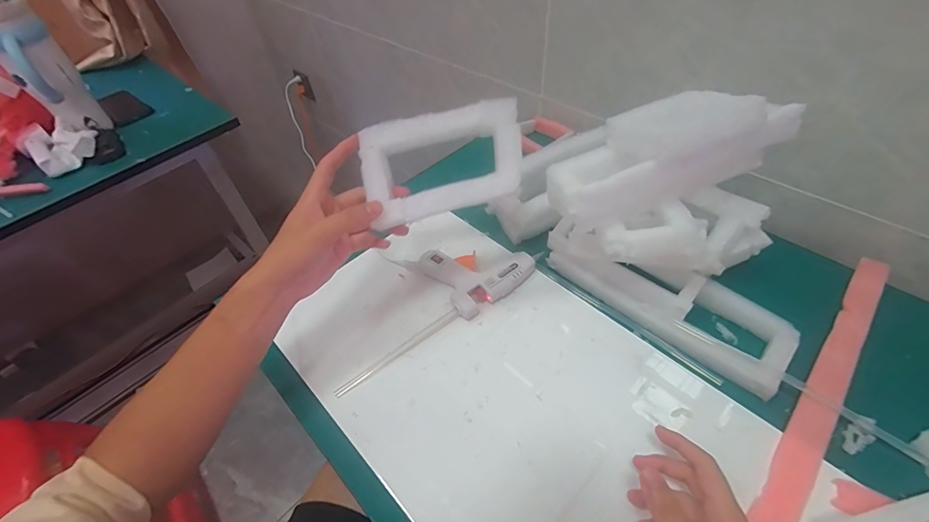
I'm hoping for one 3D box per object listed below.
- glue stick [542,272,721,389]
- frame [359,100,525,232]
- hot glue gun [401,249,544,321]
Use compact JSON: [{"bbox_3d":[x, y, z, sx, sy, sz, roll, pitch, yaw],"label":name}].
[{"bbox_3d":[0.194,0.072,0.498,0.011,0.011,0.228,-39,57,-25],"label":"glue stick"},{"bbox_3d":[-0.020,-0.093,0.389,0.150,0.024,0.095,-14,84,0],"label":"frame"},{"bbox_3d":[0.016,0.004,0.539,0.131,0.030,0.117,-32,54,-21],"label":"hot glue gun"}]

